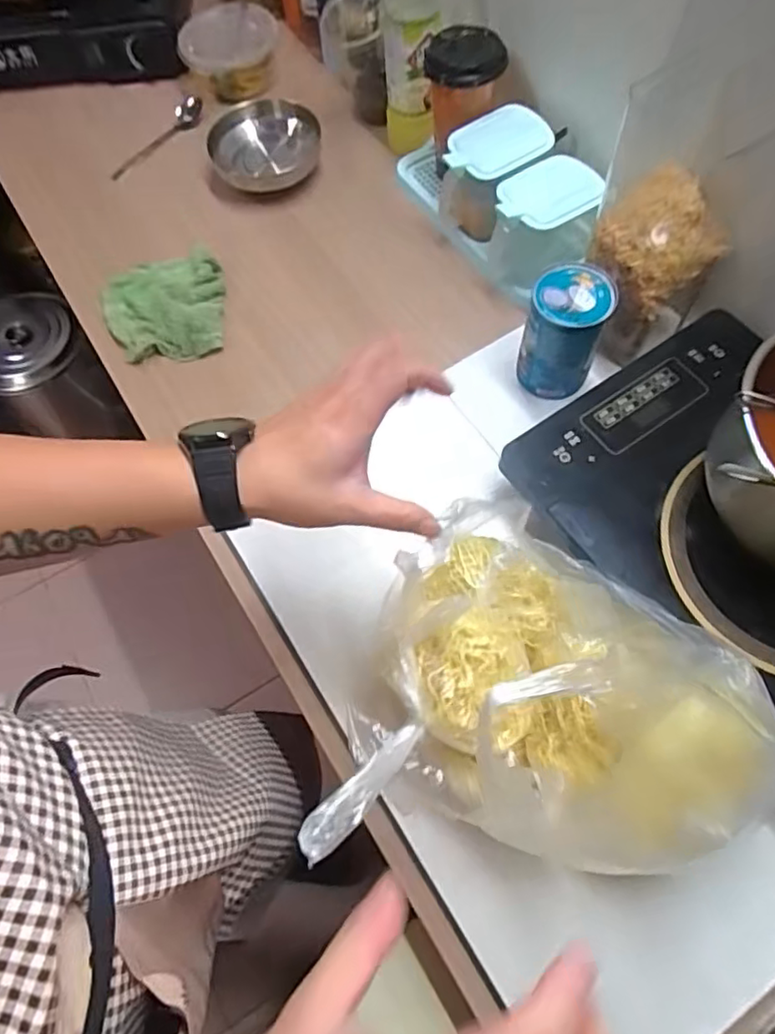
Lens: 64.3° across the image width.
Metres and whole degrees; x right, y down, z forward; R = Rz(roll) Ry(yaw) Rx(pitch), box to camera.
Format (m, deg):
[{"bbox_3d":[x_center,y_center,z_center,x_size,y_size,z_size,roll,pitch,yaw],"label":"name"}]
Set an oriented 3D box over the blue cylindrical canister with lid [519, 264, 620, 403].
[{"bbox_3d":[0.166,-0.173,0.591,0.068,0.114,0.062,0,65,1],"label":"blue cylindrical canister with lid"}]

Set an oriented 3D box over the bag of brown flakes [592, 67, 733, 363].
[{"bbox_3d":[0.247,-0.238,0.596,0.081,0.139,0.097,-25,67,-11],"label":"bag of brown flakes"}]

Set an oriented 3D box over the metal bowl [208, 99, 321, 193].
[{"bbox_3d":[-0.158,-0.477,0.800,0.135,0.048,0.143,0,65,1],"label":"metal bowl"}]

